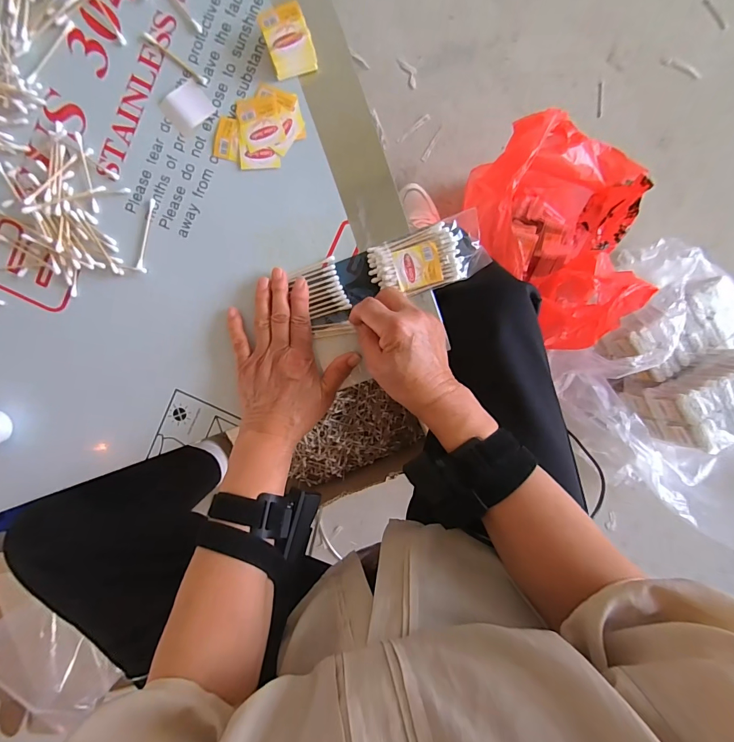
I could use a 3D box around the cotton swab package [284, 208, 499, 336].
[{"bbox_3d":[0.026,-0.098,0.377,0.183,0.014,0.072,-19,96,9],"label":"cotton swab package"}]

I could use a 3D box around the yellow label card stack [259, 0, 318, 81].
[{"bbox_3d":[-0.074,-0.312,0.355,0.041,0.023,0.051,-17,96,0],"label":"yellow label card stack"}]

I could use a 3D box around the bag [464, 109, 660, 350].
[{"bbox_3d":[0.327,-0.222,0.680,0.296,0.246,0.342,4,95,0],"label":"bag"}]

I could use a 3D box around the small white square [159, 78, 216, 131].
[{"bbox_3d":[-0.177,-0.263,0.369,0.042,0.004,0.040,-36,95,2],"label":"small white square"}]

